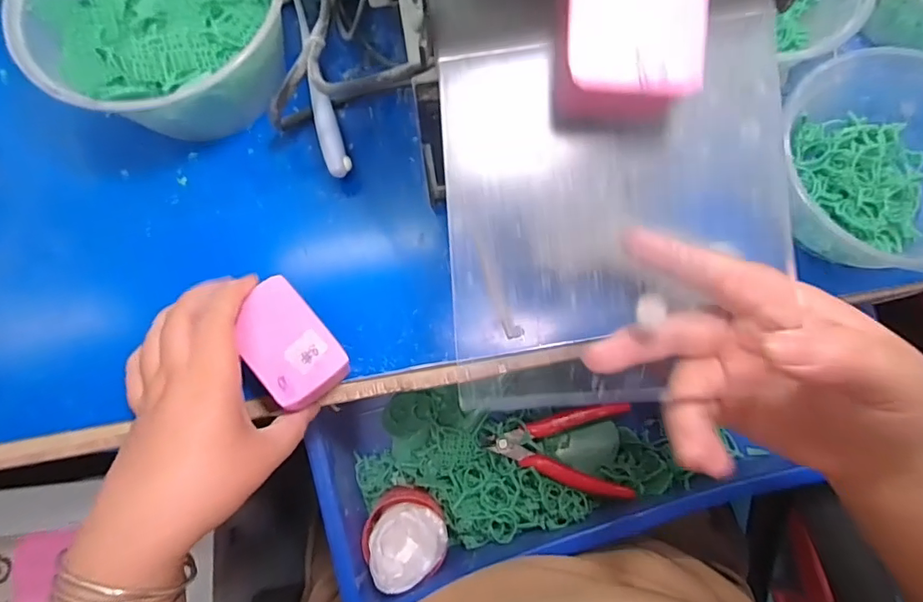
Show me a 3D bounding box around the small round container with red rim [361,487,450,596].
[{"bbox_3d":[-0.043,0.182,0.398,0.061,0.036,0.067,0,75,1],"label":"small round container with red rim"}]

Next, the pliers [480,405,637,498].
[{"bbox_3d":[0.077,0.119,0.421,0.115,0.024,0.070,3,75,2],"label":"pliers"}]

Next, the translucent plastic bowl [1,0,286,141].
[{"bbox_3d":[-0.191,-0.183,0.350,0.161,0.075,0.169,0,75,1],"label":"translucent plastic bowl"}]

